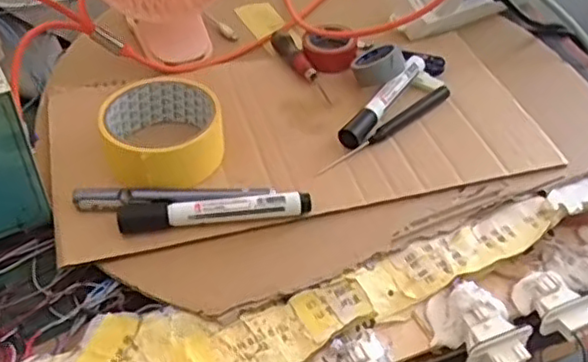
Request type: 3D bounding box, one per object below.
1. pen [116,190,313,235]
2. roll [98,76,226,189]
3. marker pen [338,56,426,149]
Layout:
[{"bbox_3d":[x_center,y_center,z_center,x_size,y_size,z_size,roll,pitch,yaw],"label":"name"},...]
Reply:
[{"bbox_3d":[-0.055,0.021,0.461,0.130,0.023,0.022,-5,49,-7],"label":"pen"},{"bbox_3d":[-0.098,-0.035,0.498,0.093,0.042,0.092,-4,46,-6],"label":"roll"},{"bbox_3d":[0.075,-0.066,0.547,0.017,0.017,0.121,28,53,20],"label":"marker pen"}]

